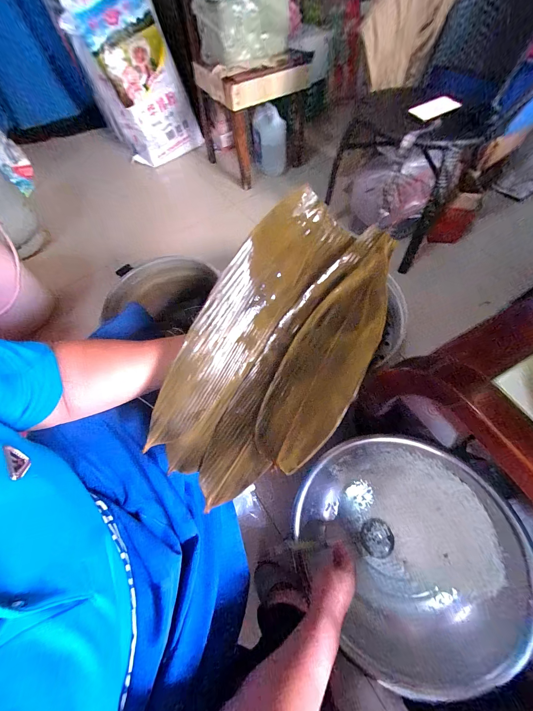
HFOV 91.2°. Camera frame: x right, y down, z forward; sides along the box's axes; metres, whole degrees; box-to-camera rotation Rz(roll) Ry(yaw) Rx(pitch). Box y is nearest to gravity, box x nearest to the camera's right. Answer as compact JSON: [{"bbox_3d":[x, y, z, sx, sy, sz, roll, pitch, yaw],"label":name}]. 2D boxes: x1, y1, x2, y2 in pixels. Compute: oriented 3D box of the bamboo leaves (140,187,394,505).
[{"bbox_3d":[0.016,-0.010,0.312,0.203,0.056,0.388,31,86,10],"label":"bamboo leaves"}]

